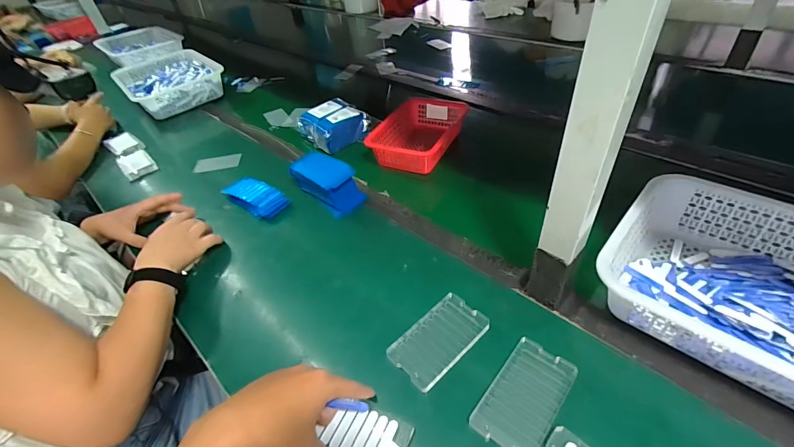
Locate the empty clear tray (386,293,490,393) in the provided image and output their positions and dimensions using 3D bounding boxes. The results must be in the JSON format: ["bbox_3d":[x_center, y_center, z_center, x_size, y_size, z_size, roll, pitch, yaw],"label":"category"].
[{"bbox_3d":[0.053,0.144,0.469,0.122,0.015,0.070,-36,49,-28],"label":"empty clear tray"}]

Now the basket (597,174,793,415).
[{"bbox_3d":[0.446,0.087,0.427,0.354,0.084,0.245,30,54,35],"label":"basket"}]

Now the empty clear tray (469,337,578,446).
[{"bbox_3d":[0.140,0.185,0.405,0.069,0.004,0.121,26,52,32],"label":"empty clear tray"}]

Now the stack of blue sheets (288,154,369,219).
[{"bbox_3d":[-0.131,-0.077,0.703,0.148,0.061,0.080,24,51,31],"label":"stack of blue sheets"}]

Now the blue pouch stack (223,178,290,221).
[{"bbox_3d":[-0.280,-0.056,0.736,0.150,0.022,0.066,26,52,32],"label":"blue pouch stack"}]

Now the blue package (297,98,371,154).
[{"bbox_3d":[-0.149,-0.230,0.884,0.126,0.067,0.131,30,54,34],"label":"blue package"}]

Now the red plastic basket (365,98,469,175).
[{"bbox_3d":[0.052,-0.195,0.815,0.151,0.064,0.232,12,45,21],"label":"red plastic basket"}]

